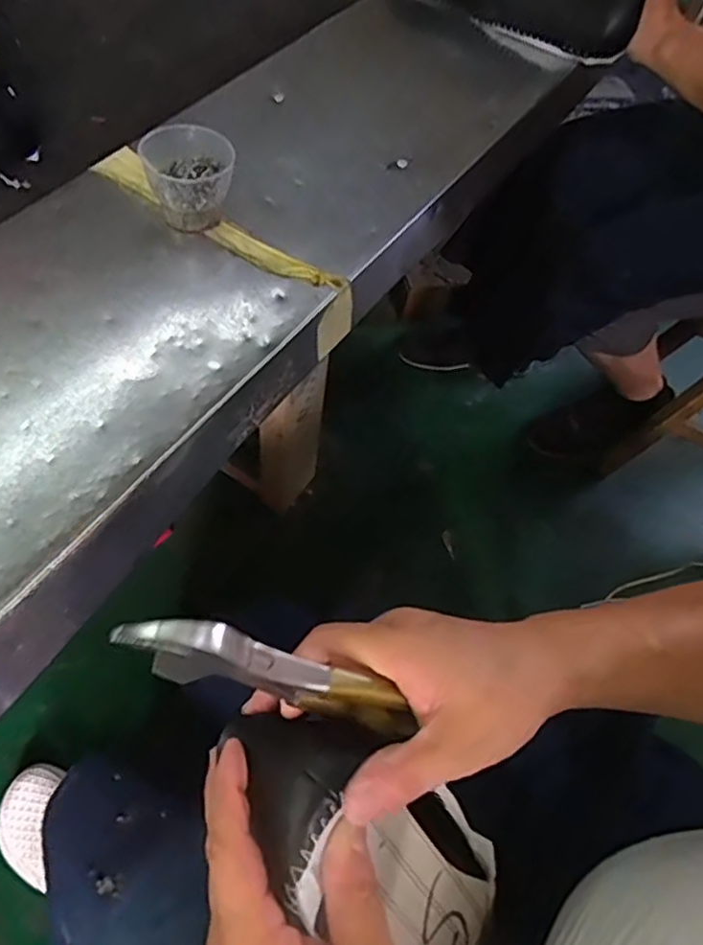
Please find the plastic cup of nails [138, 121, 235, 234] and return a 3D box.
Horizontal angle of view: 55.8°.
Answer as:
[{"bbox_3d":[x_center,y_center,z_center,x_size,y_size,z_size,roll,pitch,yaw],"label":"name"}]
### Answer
[{"bbox_3d":[-0.120,-0.220,0.484,0.062,0.050,0.080,-13,64,-15],"label":"plastic cup of nails"}]

